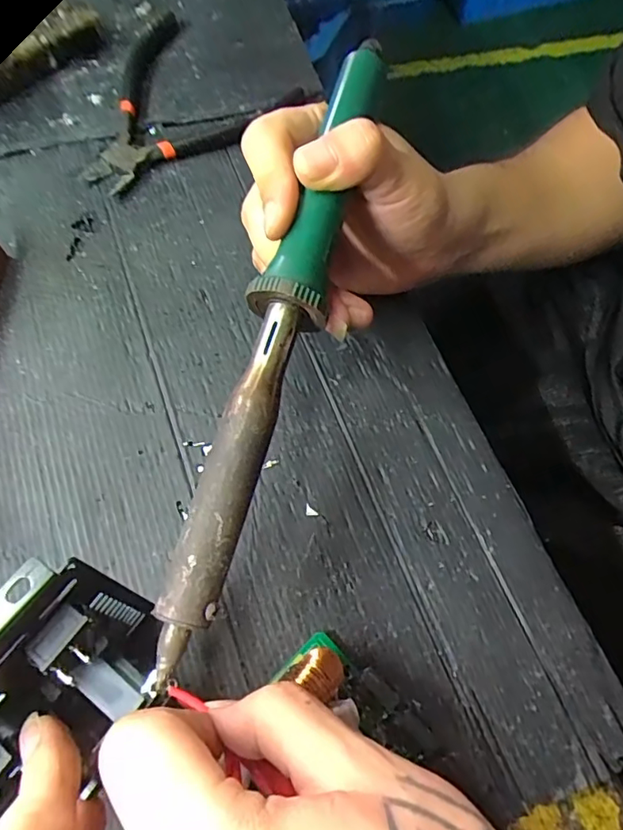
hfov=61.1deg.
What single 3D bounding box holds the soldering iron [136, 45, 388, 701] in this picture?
[{"bbox_3d":[-0.011,-0.036,0.205,0.024,0.027,0.267,15,74,4],"label":"soldering iron"}]

